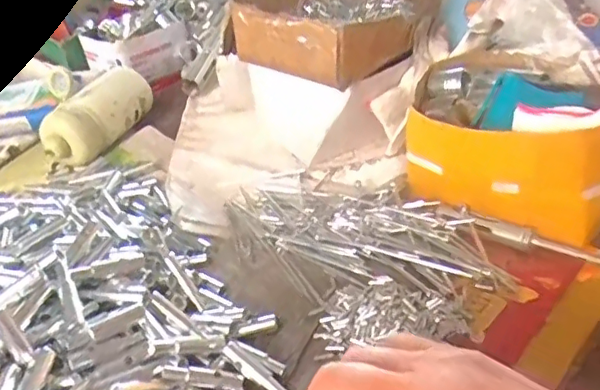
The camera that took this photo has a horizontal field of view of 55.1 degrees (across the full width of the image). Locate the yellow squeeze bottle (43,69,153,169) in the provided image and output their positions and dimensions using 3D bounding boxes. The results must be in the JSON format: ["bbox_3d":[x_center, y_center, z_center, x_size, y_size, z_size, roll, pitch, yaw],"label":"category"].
[{"bbox_3d":[-0.232,-0.093,0.665,0.054,0.063,0.148,10,38,25],"label":"yellow squeeze bottle"}]

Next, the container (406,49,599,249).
[{"bbox_3d":[0.178,-0.049,0.464,0.175,0.084,0.141,16,41,31],"label":"container"}]

